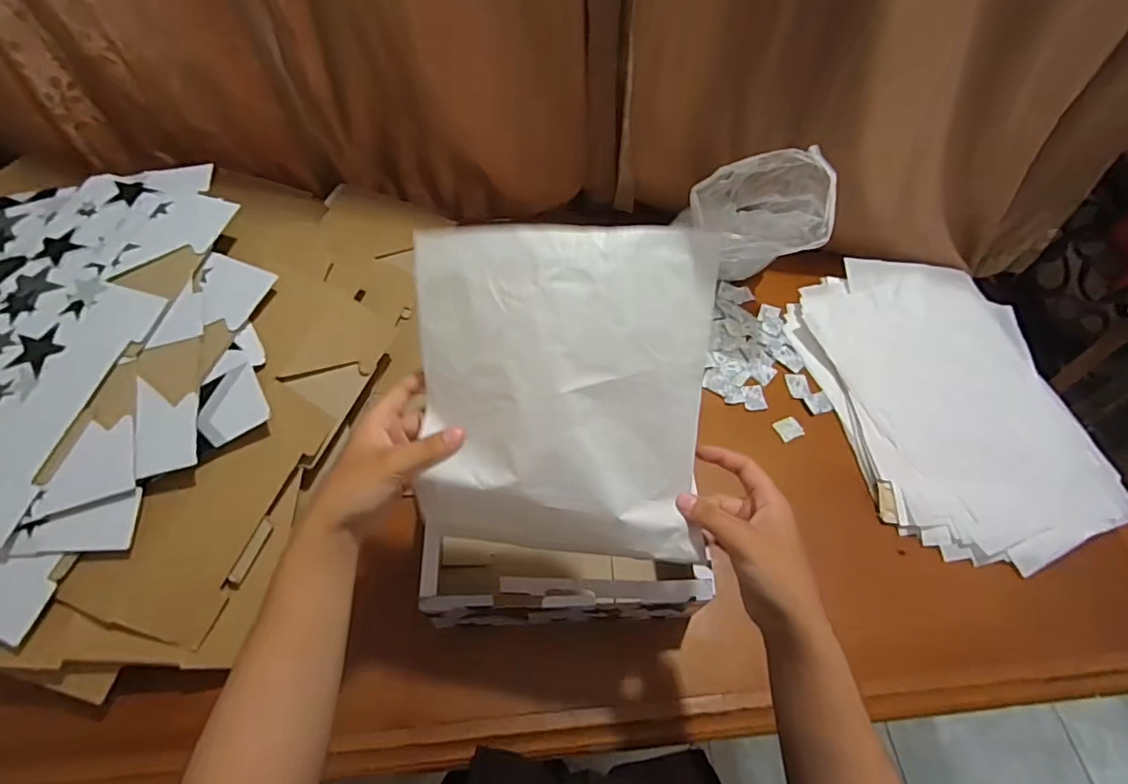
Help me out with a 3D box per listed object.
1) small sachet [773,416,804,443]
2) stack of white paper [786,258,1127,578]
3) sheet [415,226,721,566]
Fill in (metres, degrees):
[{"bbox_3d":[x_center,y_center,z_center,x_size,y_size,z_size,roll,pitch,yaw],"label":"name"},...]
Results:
[{"bbox_3d":[0.305,0.050,0.739,0.031,0.004,0.032,-26,72,0],"label":"small sachet"},{"bbox_3d":[0.527,0.002,0.754,0.318,0.042,0.459,-6,58,-8],"label":"stack of white paper"},{"bbox_3d":[-0.002,0.003,0.377,0.198,0.033,0.222,1,96,2],"label":"sheet"}]

